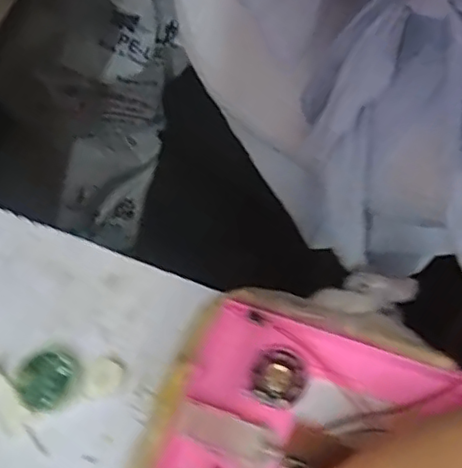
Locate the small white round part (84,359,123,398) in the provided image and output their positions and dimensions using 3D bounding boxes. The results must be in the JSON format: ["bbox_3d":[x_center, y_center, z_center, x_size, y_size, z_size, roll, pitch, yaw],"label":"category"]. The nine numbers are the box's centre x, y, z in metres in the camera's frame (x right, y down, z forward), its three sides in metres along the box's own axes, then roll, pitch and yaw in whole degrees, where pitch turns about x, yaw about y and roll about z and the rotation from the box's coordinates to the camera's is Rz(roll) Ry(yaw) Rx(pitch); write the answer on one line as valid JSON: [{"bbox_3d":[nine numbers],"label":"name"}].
[{"bbox_3d":[-0.073,0.081,0.338,0.020,0.004,0.021,-1,66,2],"label":"small white round part"}]

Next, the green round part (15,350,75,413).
[{"bbox_3d":[-0.103,0.083,0.333,0.030,0.016,0.029,-1,66,2],"label":"green round part"}]

